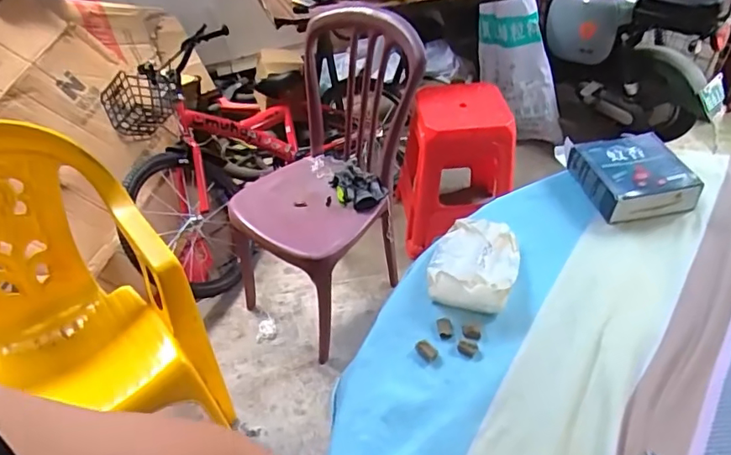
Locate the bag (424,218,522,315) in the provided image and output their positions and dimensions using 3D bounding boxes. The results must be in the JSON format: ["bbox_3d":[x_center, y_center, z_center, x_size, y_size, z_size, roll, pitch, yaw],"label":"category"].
[{"bbox_3d":[0.147,0.046,0.720,0.115,0.043,0.152,10,44,15],"label":"bag"}]

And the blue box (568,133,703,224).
[{"bbox_3d":[0.411,-0.078,0.829,0.151,0.056,0.144,-10,43,-7],"label":"blue box"}]

